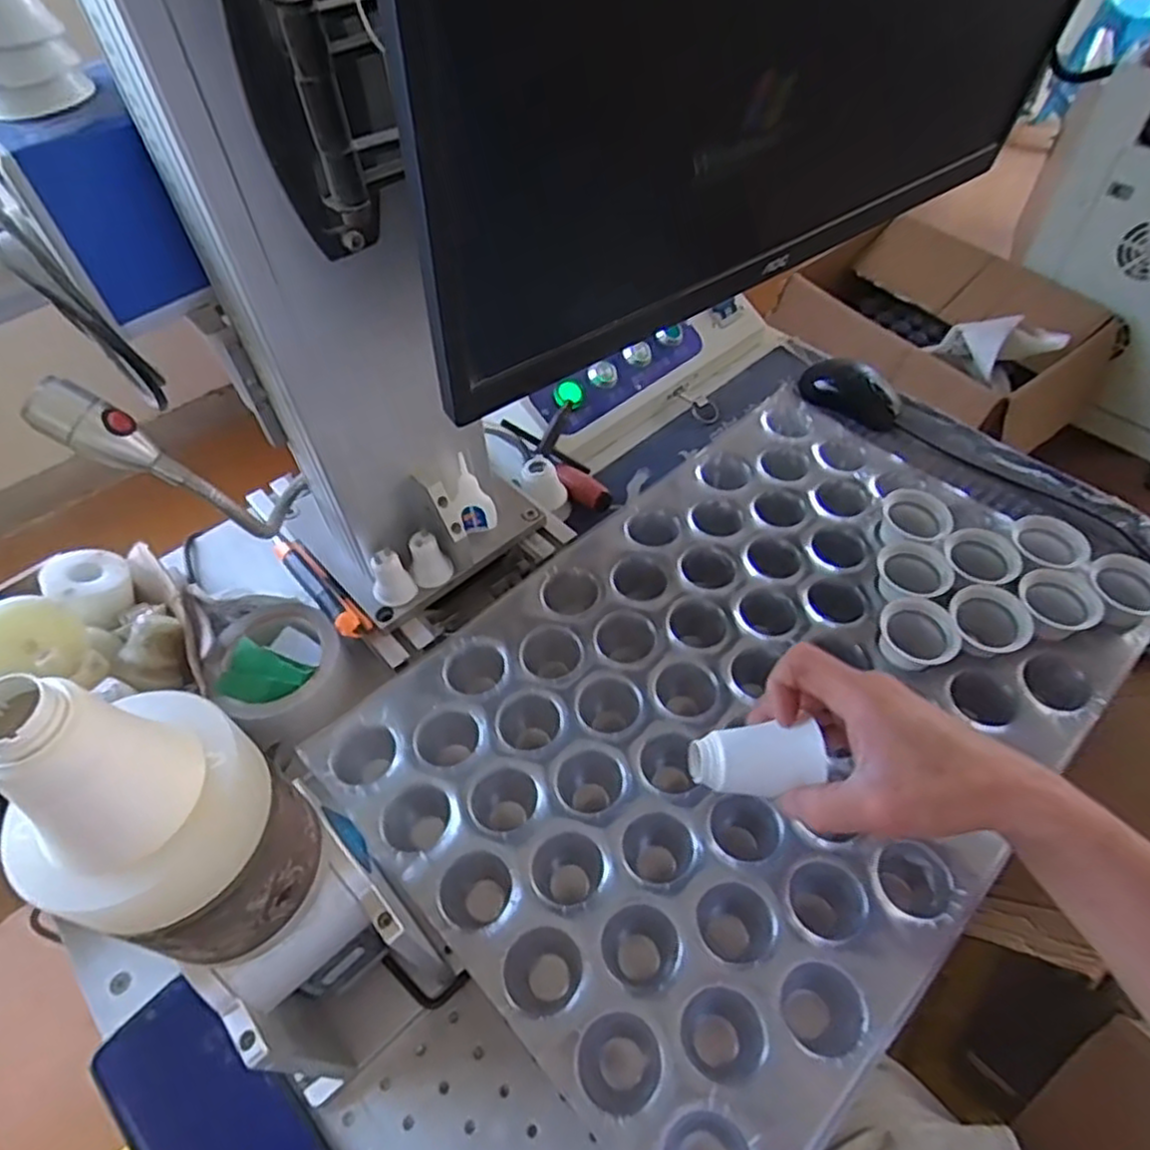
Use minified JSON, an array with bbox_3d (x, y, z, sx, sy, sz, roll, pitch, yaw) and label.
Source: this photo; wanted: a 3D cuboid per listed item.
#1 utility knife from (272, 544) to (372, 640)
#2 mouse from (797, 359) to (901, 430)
[{"bbox_3d":[-0.199,0.006,0.556,0.024,0.028,0.119,-35,59,-22],"label":"utility knife"},{"bbox_3d":[0.291,-0.195,0.756,0.108,0.031,0.056,25,57,19],"label":"mouse"}]

